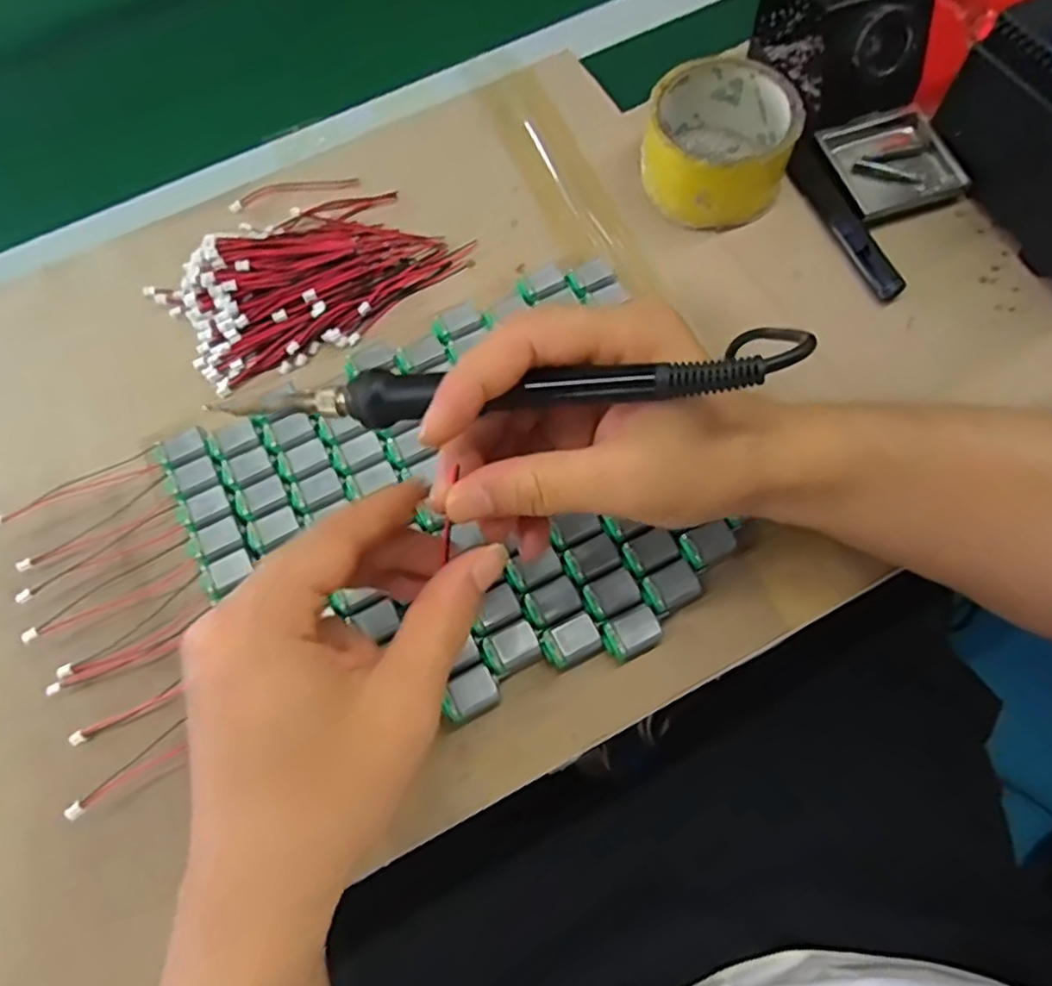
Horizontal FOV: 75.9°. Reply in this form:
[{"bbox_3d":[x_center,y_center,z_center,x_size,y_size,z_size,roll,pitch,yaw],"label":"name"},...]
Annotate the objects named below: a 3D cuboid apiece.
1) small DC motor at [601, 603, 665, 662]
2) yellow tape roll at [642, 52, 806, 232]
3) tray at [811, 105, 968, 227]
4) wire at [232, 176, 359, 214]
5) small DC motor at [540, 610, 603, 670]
[{"bbox_3d":[0.050,0.068,0.323,0.027,0.019,0.020,-27,71,-7],"label":"small DC motor"},{"bbox_3d":[0.113,-0.210,0.404,0.082,0.048,0.086,-1,70,2],"label":"yellow tape roll"},{"bbox_3d":[0.218,-0.202,0.412,0.069,0.015,0.080,-19,70,-4],"label":"tray"},{"bbox_3d":[-0.150,-0.197,0.435,0.083,0.004,0.017,-15,70,-3],"label":"wire"},{"bbox_3d":[0.022,0.072,0.323,0.026,0.017,0.020,-26,71,-7],"label":"small DC motor"}]

